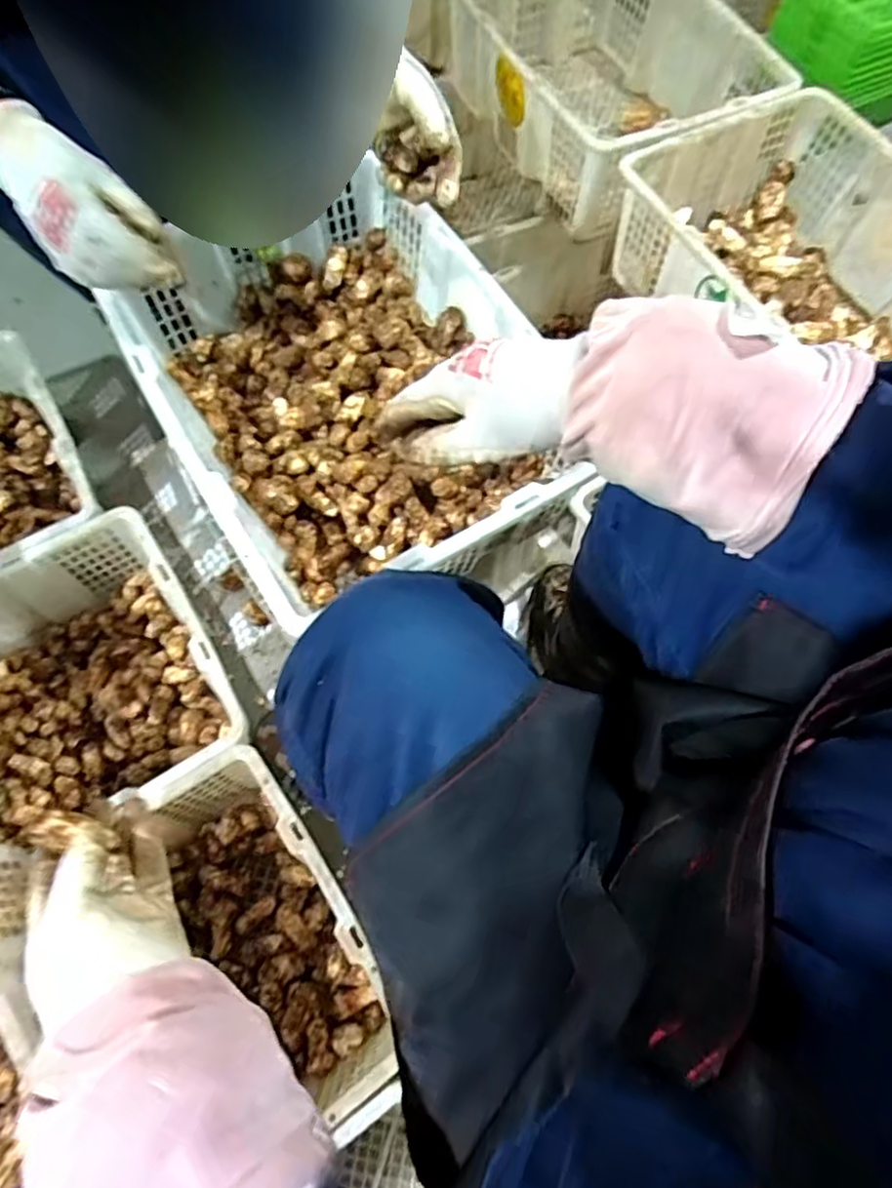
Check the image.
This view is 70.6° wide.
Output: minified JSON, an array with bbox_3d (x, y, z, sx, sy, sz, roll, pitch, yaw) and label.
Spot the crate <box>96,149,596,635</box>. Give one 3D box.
[{"bbox_3d":[-0.114,-0.222,0.680,0.349,0.144,0.436,-30,72,-12],"label":"crate"}]

